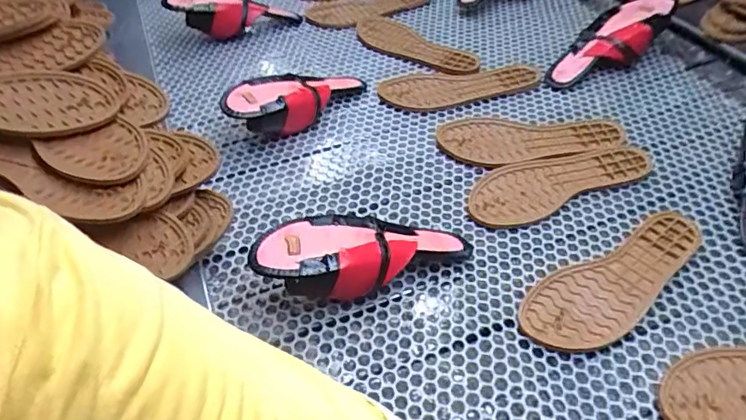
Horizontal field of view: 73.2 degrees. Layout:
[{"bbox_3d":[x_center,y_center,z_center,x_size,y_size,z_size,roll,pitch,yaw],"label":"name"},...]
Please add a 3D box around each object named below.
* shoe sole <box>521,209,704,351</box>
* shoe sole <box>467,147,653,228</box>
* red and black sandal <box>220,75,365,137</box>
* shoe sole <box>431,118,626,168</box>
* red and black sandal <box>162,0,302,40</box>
[{"bbox_3d":[0.267,0.076,0.536,0.248,0.008,0.084,-24,51,-17],"label":"shoe sole"},{"bbox_3d":[0.238,-0.034,0.639,0.245,0.019,0.092,-15,49,-9],"label":"shoe sole"},{"bbox_3d":[-0.108,-0.149,0.720,0.215,0.069,0.071,-17,48,-27],"label":"red and black sandal"},{"bbox_3d":[0.215,-0.090,0.685,0.242,0.018,0.082,1,60,5],"label":"shoe sole"},{"bbox_3d":[-0.240,-0.340,0.872,0.227,0.068,0.068,-1,46,-17],"label":"red and black sandal"}]

